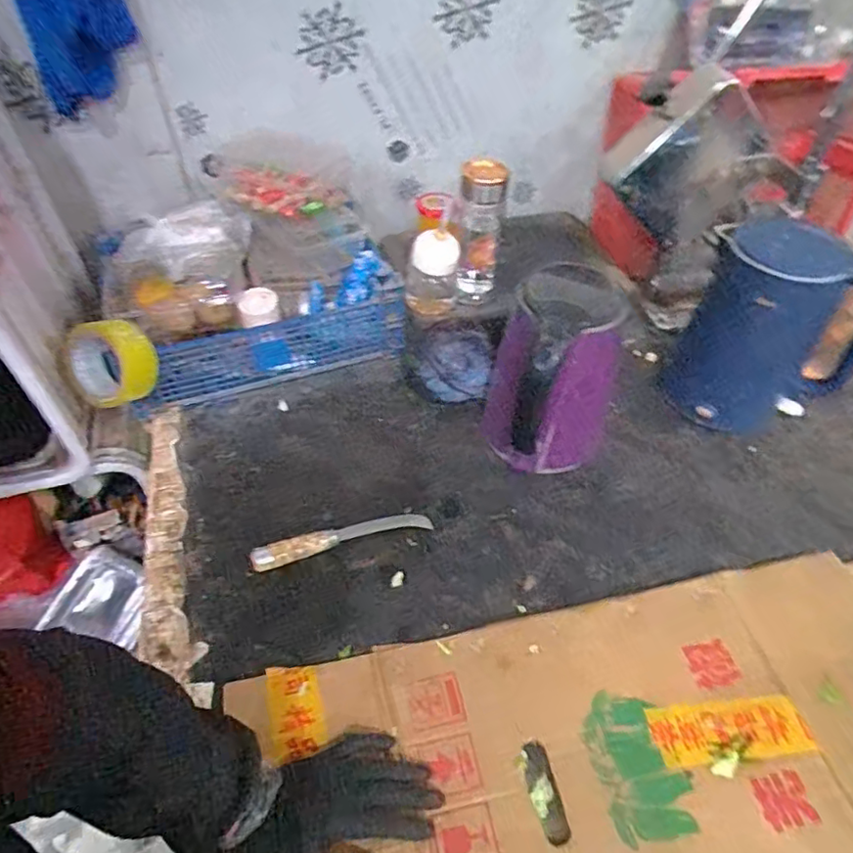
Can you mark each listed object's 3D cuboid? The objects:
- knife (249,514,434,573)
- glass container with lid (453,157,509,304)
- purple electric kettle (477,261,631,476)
[{"bbox_3d":[-0.097,0.126,0.679,0.206,0.028,0.027,-14,51,-13],"label":"knife"},{"bbox_3d":[0.074,-0.267,0.835,0.064,0.199,0.070,5,50,4],"label":"glass container with lid"},{"bbox_3d":[0.148,-0.056,0.705,0.129,0.242,0.130,-13,51,-12],"label":"purple electric kettle"}]

